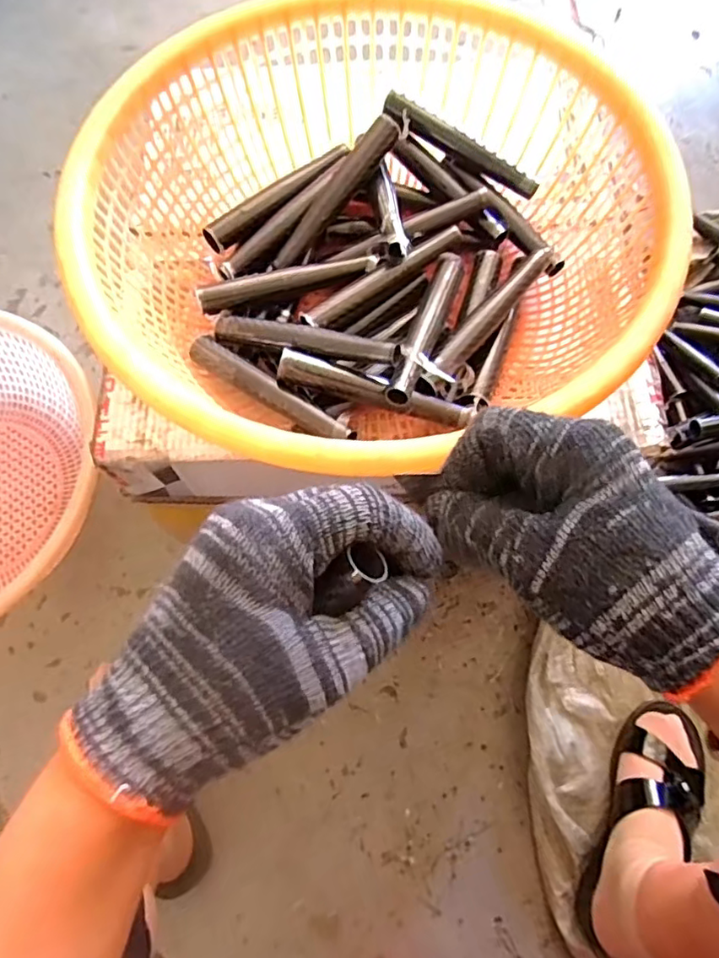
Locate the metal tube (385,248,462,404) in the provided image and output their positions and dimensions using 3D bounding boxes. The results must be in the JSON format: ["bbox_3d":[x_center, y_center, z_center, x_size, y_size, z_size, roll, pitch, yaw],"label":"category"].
[{"bbox_3d":[0.050,-0.116,0.440,0.021,0.017,0.148,18,60,6],"label":"metal tube"}]

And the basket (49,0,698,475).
[{"bbox_3d":[0.002,-0.182,0.444,0.383,0.125,0.370,0,70,1],"label":"basket"}]

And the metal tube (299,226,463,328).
[{"bbox_3d":[0.019,-0.157,0.462,0.147,0.014,0.016,-35,73,-11],"label":"metal tube"}]

